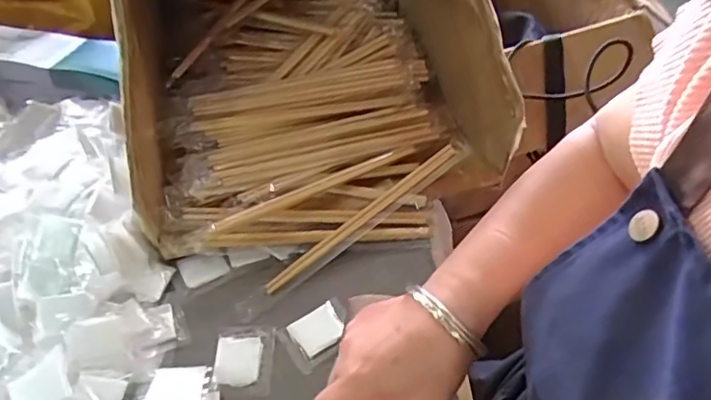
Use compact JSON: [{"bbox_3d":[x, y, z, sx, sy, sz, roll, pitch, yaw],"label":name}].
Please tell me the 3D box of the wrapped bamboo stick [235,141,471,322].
[{"bbox_3d":[0.004,0.023,0.558,0.282,0.010,0.022,-36,84,-16],"label":"wrapped bamboo stick"}]

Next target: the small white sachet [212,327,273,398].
[{"bbox_3d":[-0.096,0.136,0.484,0.047,0.011,0.056,0,47,0],"label":"small white sachet"}]

